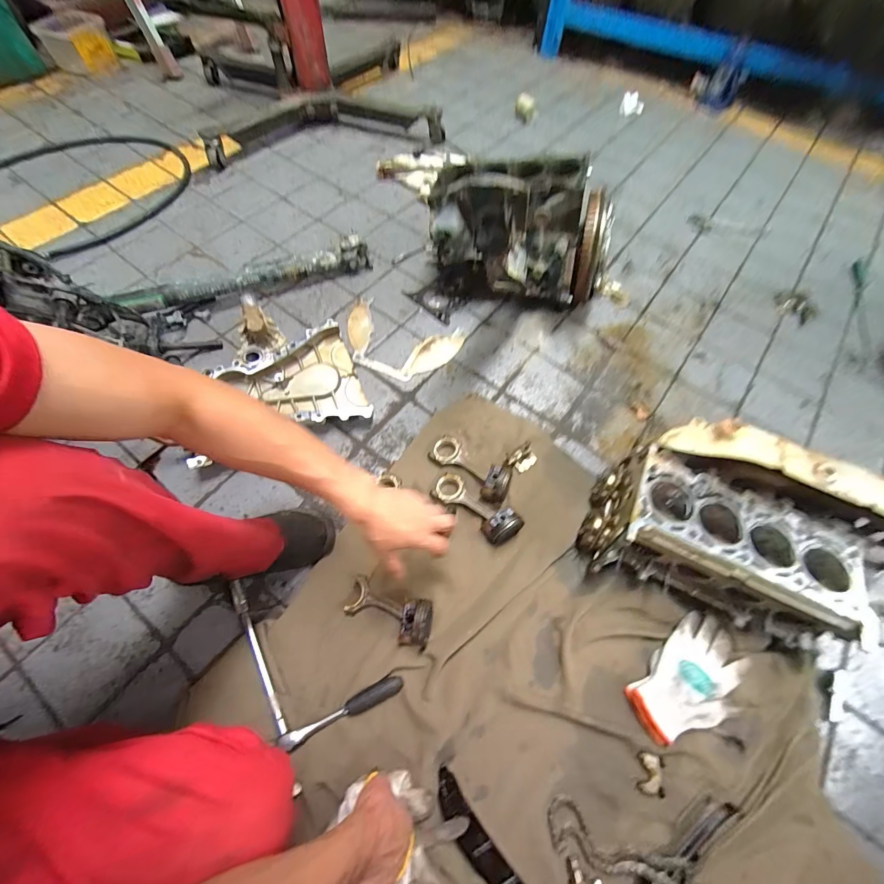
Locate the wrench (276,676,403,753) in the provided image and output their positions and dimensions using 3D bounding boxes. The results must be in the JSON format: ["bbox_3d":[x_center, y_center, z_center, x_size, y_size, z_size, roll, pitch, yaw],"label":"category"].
[{"bbox_3d":[-0.150,0.419,0.577,0.186,0.045,0.026,-23,66,-10],"label":"wrench"}]

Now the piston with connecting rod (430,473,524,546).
[{"bbox_3d":[0.065,0.124,0.714,0.181,0.058,0.068,36,70,17],"label":"piston with connecting rod"}]

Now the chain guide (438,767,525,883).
[{"bbox_3d":[0.059,0.573,0.521,0.041,0.025,0.203,-39,70,-17],"label":"chain guide"}]

